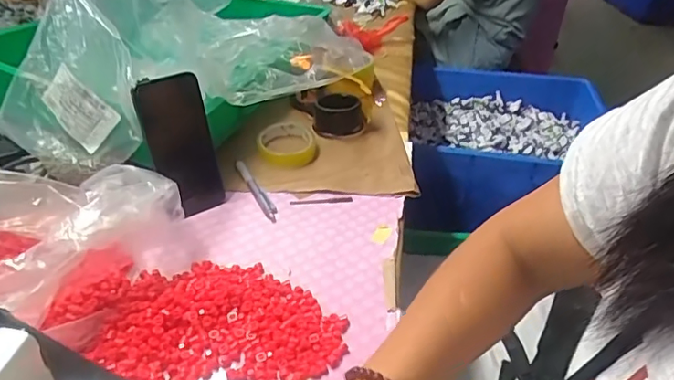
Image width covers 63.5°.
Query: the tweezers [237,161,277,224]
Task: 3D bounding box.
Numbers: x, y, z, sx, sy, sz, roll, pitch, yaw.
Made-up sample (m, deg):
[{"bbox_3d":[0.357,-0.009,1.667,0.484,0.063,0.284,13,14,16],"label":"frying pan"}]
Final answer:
[{"bbox_3d":[-0.106,-0.001,0.708,0.017,0.010,0.127,-16,40,-24],"label":"tweezers"}]

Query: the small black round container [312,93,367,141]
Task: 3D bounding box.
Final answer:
[{"bbox_3d":[0.002,-0.115,0.835,0.069,0.039,0.069,2,36,-1],"label":"small black round container"}]

